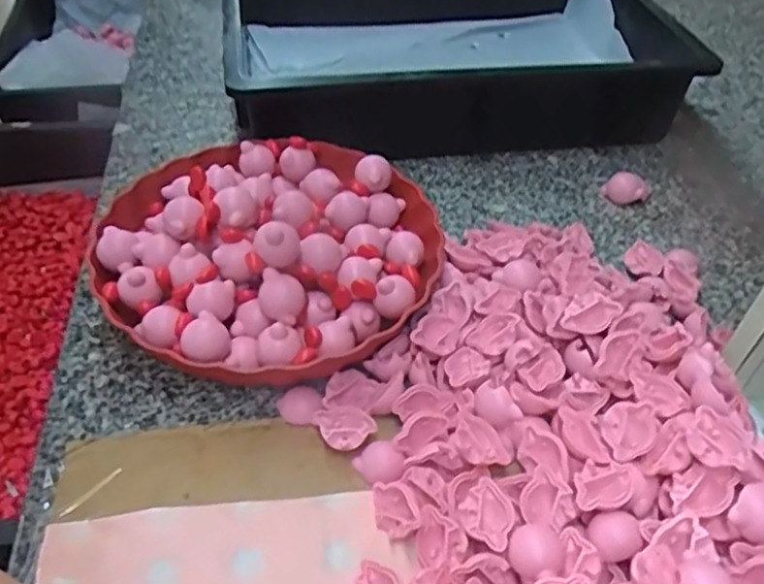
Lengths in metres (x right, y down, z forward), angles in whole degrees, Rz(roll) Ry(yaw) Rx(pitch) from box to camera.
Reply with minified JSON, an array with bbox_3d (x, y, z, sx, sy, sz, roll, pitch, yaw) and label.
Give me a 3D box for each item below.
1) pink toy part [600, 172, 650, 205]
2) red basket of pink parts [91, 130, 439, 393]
[{"bbox_3d":[0.219,-0.093,0.607,0.040,0.025,0.027,17,46,16],"label":"pink toy part"},{"bbox_3d":[-0.078,-0.034,0.488,0.238,0.081,0.229,-7,45,-8],"label":"red basket of pink parts"}]

